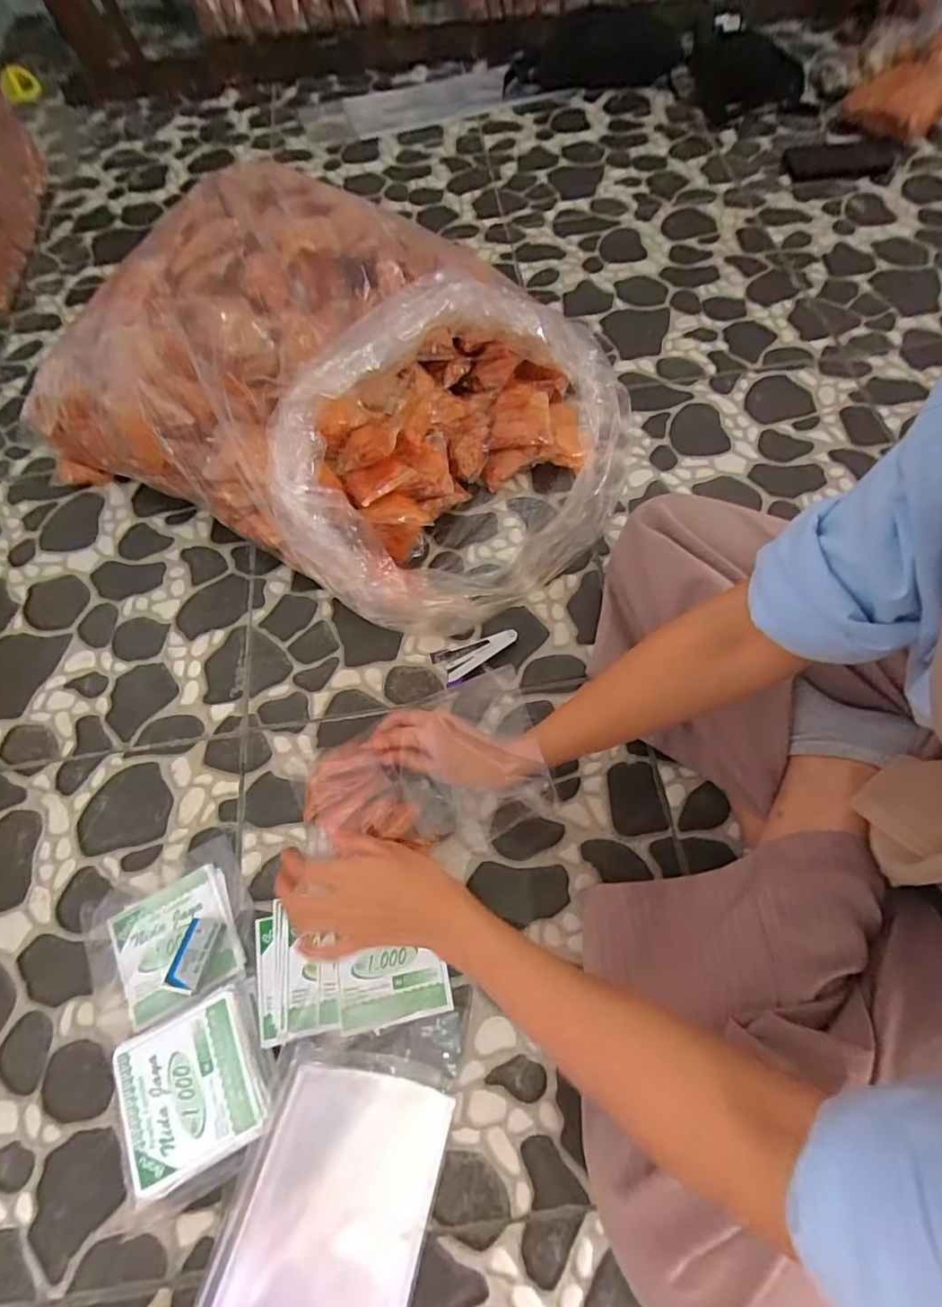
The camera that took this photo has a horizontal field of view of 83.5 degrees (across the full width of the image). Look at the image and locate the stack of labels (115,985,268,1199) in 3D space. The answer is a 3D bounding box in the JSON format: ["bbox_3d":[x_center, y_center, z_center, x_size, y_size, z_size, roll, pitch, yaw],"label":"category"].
[{"bbox_3d":[-0.213,0.332,0.409,0.099,0.029,0.101,-24,67,-9],"label":"stack of labels"}]

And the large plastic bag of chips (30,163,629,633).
[{"bbox_3d":[-0.140,-0.286,0.596,0.590,0.220,0.395,27,69,13],"label":"large plastic bag of chips"}]

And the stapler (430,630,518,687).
[{"bbox_3d":[0.005,-0.003,0.566,0.089,0.014,0.046,-29,68,-11],"label":"stapler"}]

